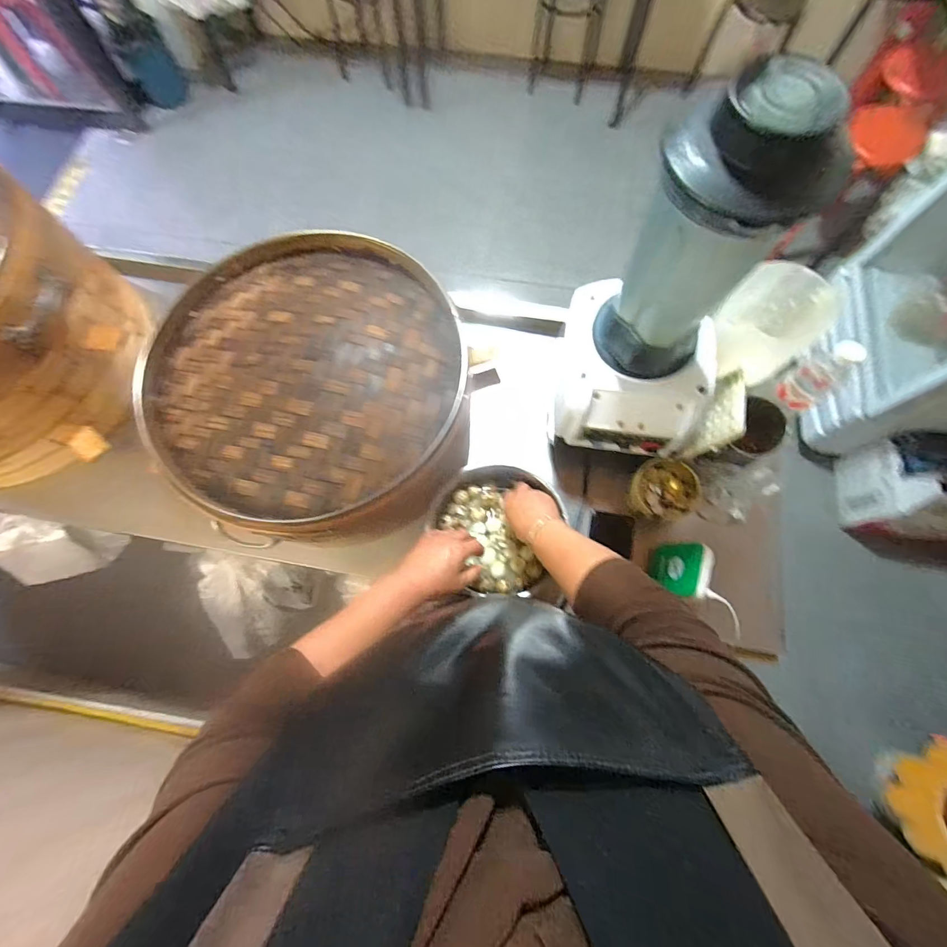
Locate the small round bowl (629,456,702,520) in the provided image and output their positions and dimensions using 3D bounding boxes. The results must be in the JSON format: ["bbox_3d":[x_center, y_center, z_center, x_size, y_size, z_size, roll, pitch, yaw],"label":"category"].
[{"bbox_3d":[0.340,0.031,0.781,0.123,0.049,0.108,-14,73,-3],"label":"small round bowl"}]

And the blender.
[{"bbox_3d":[0.248,-0.206,0.540,0.242,0.421,0.227,24,75,8],"label":"blender"}]

